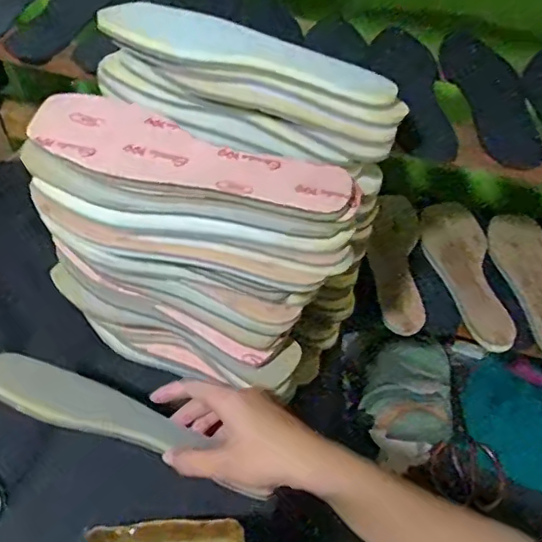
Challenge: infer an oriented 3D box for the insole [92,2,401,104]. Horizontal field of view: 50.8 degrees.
[{"bbox_3d":[-0.018,-0.170,0.450,0.232,0.013,0.071,20,46,9],"label":"insole"}]

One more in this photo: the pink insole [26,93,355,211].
[{"bbox_3d":[-0.062,-0.081,0.411,0.236,0.010,0.072,20,49,11],"label":"pink insole"}]

